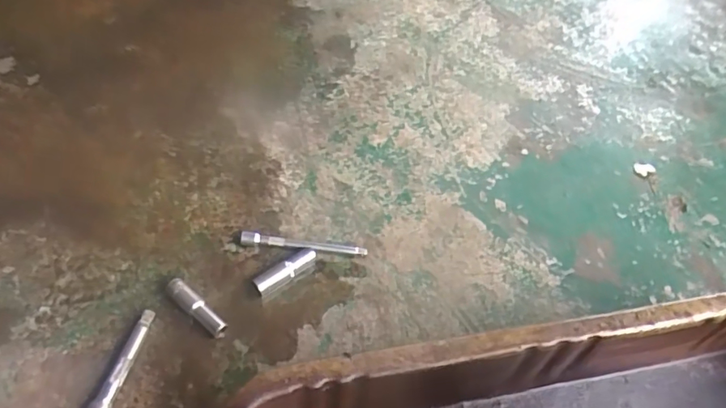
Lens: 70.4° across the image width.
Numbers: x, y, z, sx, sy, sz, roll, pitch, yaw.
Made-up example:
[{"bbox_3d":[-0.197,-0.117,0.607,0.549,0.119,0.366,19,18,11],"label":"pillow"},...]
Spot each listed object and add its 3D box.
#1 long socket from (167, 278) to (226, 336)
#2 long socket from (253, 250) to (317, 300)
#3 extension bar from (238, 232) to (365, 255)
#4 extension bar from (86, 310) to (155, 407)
[{"bbox_3d":[-0.178,0.113,0.549,0.076,0.027,0.020,35,55,22],"label":"long socket"},{"bbox_3d":[-0.089,0.077,0.592,0.080,0.020,0.022,-34,61,-29],"label":"long socket"},{"bbox_3d":[-0.072,0.049,0.621,0.151,0.010,0.017,6,50,-1],"label":"extension bar"},{"bbox_3d":[-0.234,0.159,0.497,0.019,0.021,0.122,10,50,2],"label":"extension bar"}]

